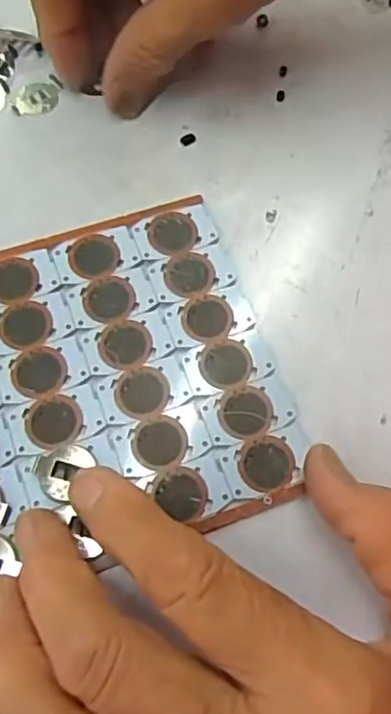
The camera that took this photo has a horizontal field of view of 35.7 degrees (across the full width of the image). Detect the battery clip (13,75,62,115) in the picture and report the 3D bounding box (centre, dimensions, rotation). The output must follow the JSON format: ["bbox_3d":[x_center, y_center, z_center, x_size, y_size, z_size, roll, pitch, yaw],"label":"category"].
[{"bbox_3d":[-0.065,-0.107,0.248,0.023,0.004,0.015,-28,73,-12],"label":"battery clip"}]

